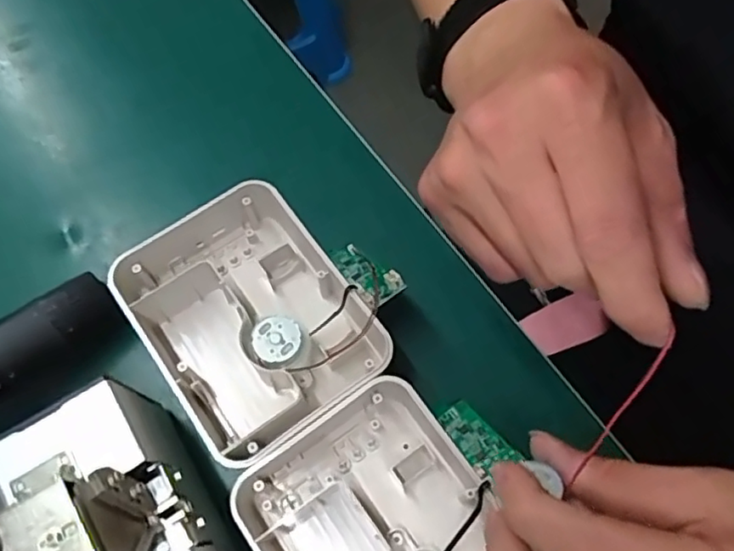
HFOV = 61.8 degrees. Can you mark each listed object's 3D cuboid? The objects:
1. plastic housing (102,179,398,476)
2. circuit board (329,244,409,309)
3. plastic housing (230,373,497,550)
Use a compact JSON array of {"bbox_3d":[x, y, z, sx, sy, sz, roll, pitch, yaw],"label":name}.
[{"bbox_3d":[-0.062,0.021,0.321,0.107,0.039,0.136,-36,72,-10],"label":"plastic housing"},{"bbox_3d":[-0.004,-0.003,0.329,0.020,0.009,0.061,-35,35,-11],"label":"circuit board"},{"bbox_3d":[0.010,0.126,0.281,0.102,0.040,0.130,-34,72,-10],"label":"plastic housing"}]

